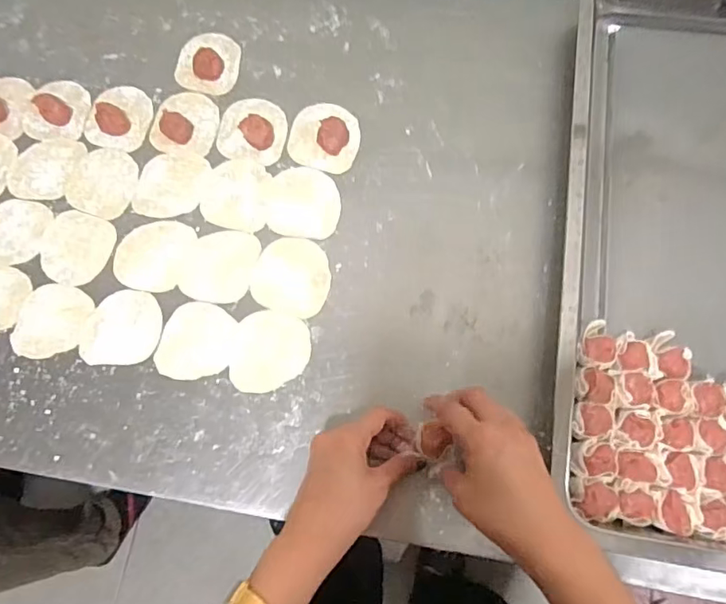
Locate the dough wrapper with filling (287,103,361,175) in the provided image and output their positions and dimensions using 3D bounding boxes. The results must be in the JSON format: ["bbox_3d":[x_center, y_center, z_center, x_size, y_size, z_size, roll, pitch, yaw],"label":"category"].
[{"bbox_3d":[-0.040,-0.182,0.568,0.076,0.017,0.080,-1,70,4],"label":"dough wrapper with filling"}]

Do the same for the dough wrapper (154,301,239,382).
[{"bbox_3d":[-0.159,0.037,0.510,0.071,0.007,0.075,6,71,6],"label":"dough wrapper"}]

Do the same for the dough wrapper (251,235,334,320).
[{"bbox_3d":[-0.070,-0.026,0.522,0.077,0.004,0.076,15,72,9],"label":"dough wrapper"}]

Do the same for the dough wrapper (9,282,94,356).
[{"bbox_3d":[-0.309,0.018,0.526,0.070,0.004,0.076,10,72,8],"label":"dough wrapper"}]

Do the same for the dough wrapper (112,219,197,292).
[{"bbox_3d":[-0.218,-0.050,0.549,0.074,0.006,0.078,-1,70,4],"label":"dough wrapper"}]

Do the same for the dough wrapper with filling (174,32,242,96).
[{"bbox_3d":[-0.180,-0.282,0.618,0.074,0.011,0.081,0,72,1],"label":"dough wrapper with filling"}]

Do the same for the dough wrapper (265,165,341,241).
[{"bbox_3d":[-0.062,-0.104,0.552,0.077,0.007,0.081,-1,70,4],"label":"dough wrapper"}]

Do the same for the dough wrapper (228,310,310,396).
[{"bbox_3d":[-0.087,0.046,0.497,0.072,0.004,0.077,-1,70,4],"label":"dough wrapper"}]

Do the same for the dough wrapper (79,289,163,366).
[{"bbox_3d":[-0.237,0.025,0.523,0.076,0.006,0.075,0,70,4],"label":"dough wrapper"}]

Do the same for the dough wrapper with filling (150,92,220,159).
[{"bbox_3d":[-0.198,-0.204,0.592,0.072,0.016,0.079,10,72,8],"label":"dough wrapper with filling"}]

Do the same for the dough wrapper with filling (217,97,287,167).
[{"bbox_3d":[-0.121,-0.191,0.573,0.077,0.024,0.076,13,72,9],"label":"dough wrapper with filling"}]

